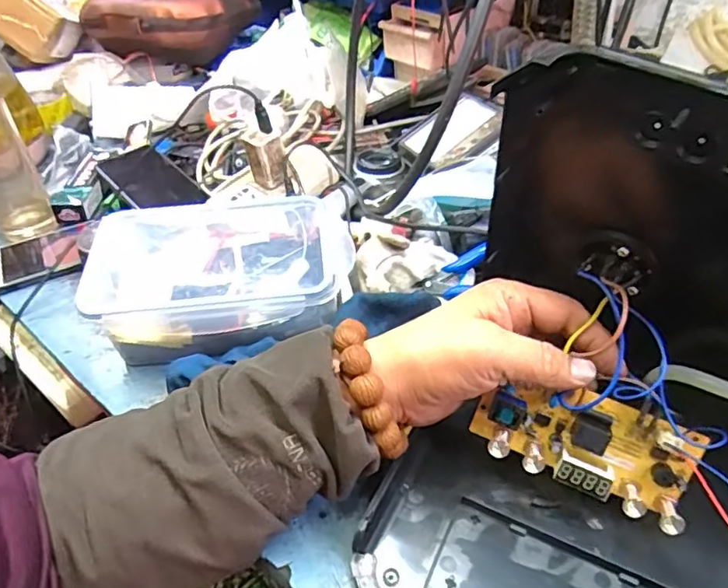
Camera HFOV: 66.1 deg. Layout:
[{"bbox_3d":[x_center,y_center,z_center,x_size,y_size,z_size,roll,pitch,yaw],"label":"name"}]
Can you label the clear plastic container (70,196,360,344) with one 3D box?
[{"bbox_3d":[-0.125,-0.017,0.501,0.215,0.073,0.151,-9,42,-7],"label":"clear plastic container"}]

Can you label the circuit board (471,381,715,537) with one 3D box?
[{"bbox_3d":[0.132,0.088,0.337,0.126,0.061,0.020,25,9,15],"label":"circuit board"}]

